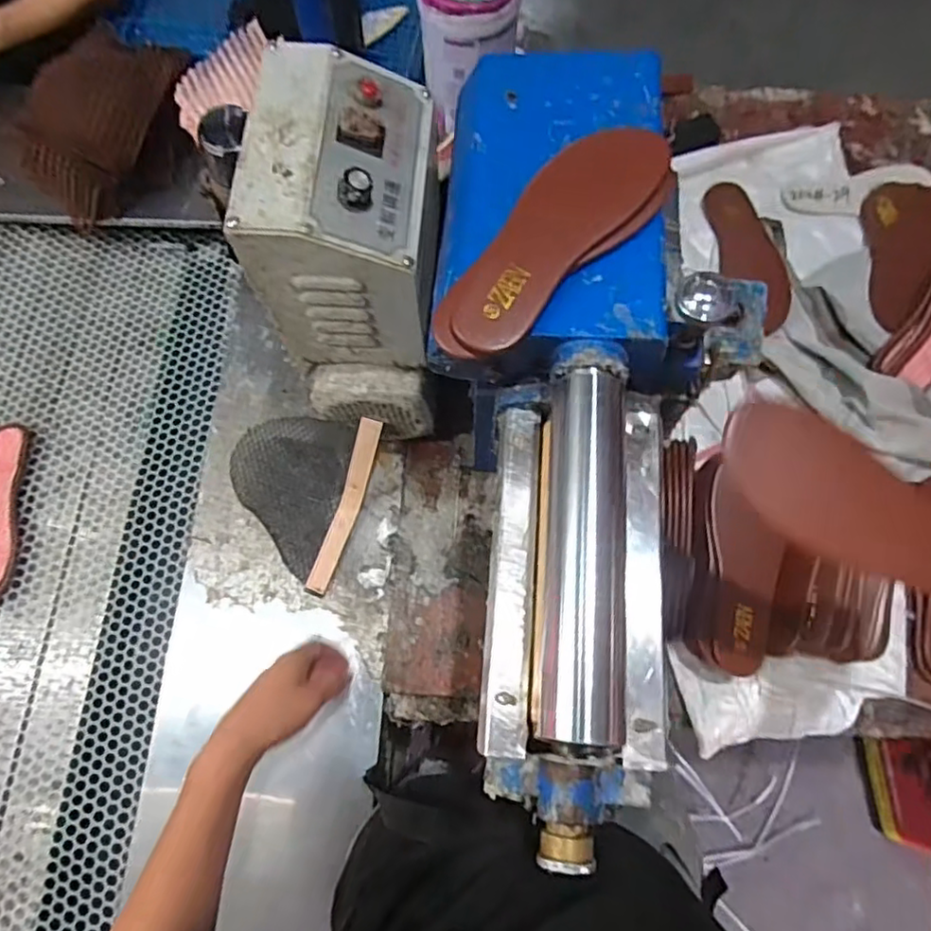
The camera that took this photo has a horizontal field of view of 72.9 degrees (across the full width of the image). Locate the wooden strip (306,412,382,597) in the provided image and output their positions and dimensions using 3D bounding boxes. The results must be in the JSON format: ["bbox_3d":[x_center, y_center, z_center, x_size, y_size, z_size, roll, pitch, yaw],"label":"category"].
[{"bbox_3d":[-0.139,0.047,0.735,0.027,0.039,0.216,23,103,8],"label":"wooden strip"}]

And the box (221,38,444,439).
[{"bbox_3d":[-0.100,-0.195,0.603,0.141,0.266,0.220,3,71,0],"label":"box"}]

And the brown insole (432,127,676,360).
[{"bbox_3d":[0.063,-0.169,0.470,0.218,0.025,0.080,-43,77,-14],"label":"brown insole"}]

